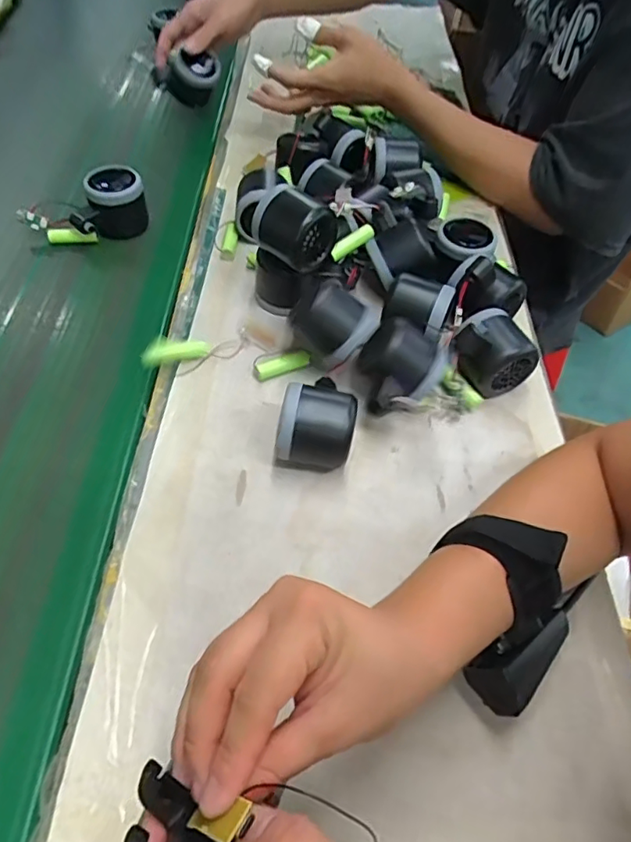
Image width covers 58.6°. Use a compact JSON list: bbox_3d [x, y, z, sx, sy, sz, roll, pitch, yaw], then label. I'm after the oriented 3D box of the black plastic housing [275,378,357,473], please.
[{"bbox_3d":[0.000,0.005,0.426,0.056,0.051,0.051,11,54,6],"label":"black plastic housing"}]

